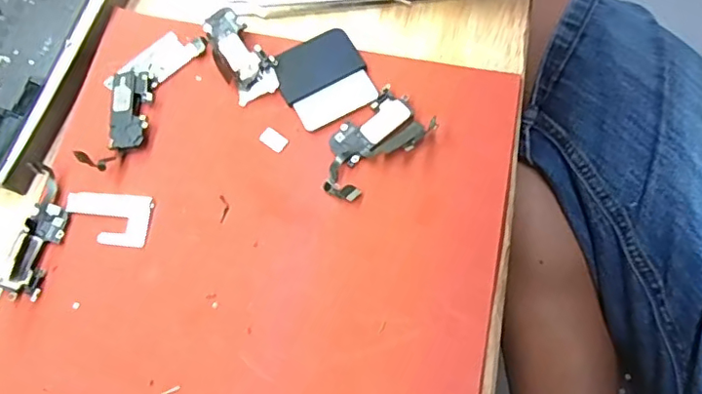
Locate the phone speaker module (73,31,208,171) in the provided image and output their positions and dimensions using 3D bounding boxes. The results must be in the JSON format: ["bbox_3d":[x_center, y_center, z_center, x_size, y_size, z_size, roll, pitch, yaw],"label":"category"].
[{"bbox_3d":[-0.097,-0.046,0.249,0.031,0.007,0.073,24,75,10],"label":"phone speaker module"}]

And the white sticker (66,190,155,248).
[{"bbox_3d":[-0.103,0.008,0.233,0.035,0.004,0.021,5,72,5],"label":"white sticker"}]

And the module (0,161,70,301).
[{"bbox_3d":[-0.130,0.014,0.232,0.019,0.004,0.055,6,72,5],"label":"module"}]

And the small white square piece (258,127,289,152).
[{"bbox_3d":[-0.034,-0.025,0.244,0.012,0.004,0.008,34,77,12],"label":"small white square piece"}]

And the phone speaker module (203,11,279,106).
[{"bbox_3d":[-0.051,-0.065,0.253,0.022,0.007,0.045,-32,73,-7],"label":"phone speaker module"}]

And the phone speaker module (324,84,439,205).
[{"bbox_3d":[0.008,-0.023,0.239,0.053,0.005,0.028,-43,75,-10],"label":"phone speaker module"}]

